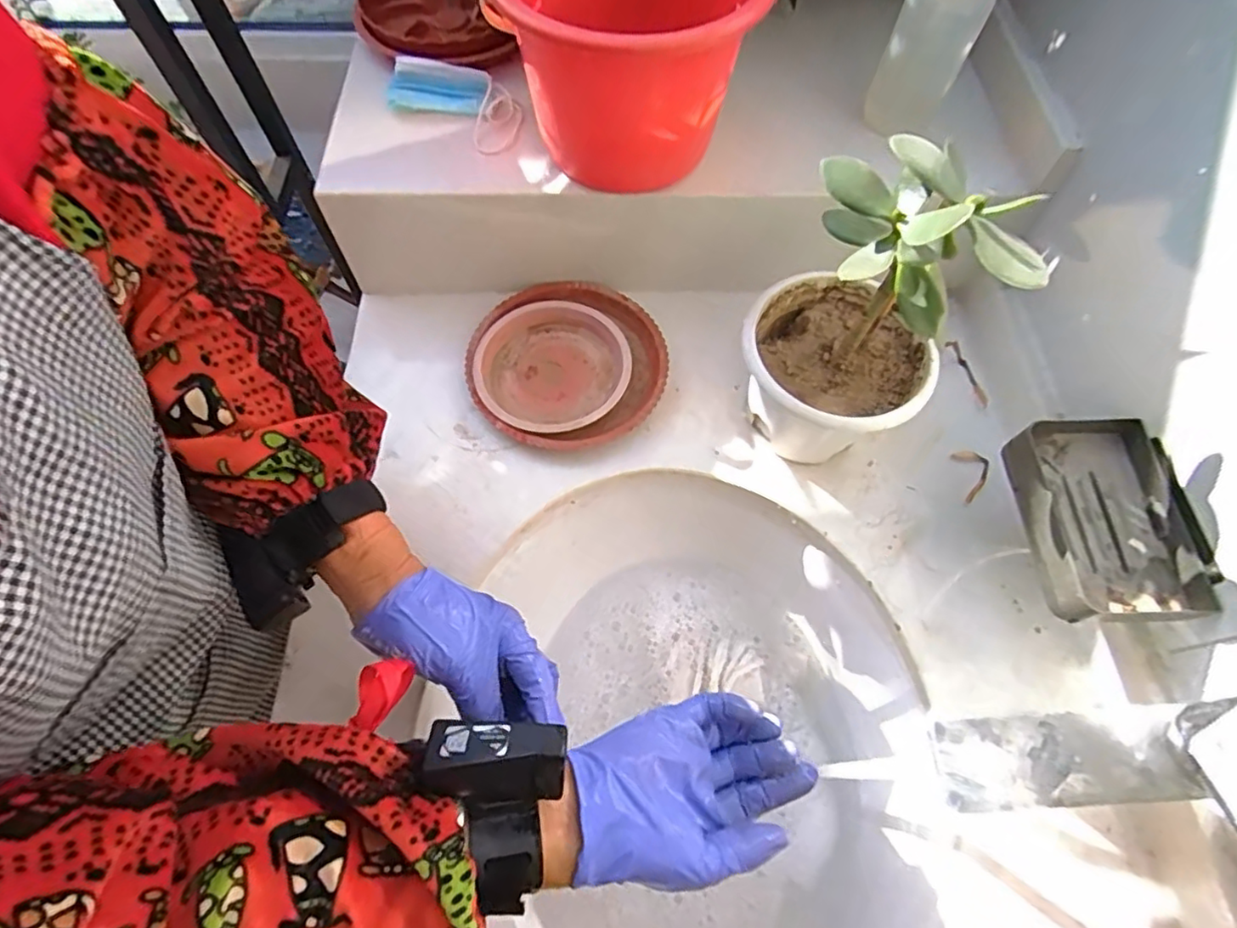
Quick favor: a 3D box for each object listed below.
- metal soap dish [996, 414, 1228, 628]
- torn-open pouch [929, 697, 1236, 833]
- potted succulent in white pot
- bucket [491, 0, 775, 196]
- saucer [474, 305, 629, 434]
[{"bbox_3d":[0.323,0.034,0.412,0.094,0.033,0.133,3,65,0],"label":"metal soap dish"},{"bbox_3d":[0.230,0.148,0.314,0.144,0.027,0.055,4,65,1],"label":"torn-open pouch"},{"bbox_3d":[0.161,-0.093,0.436,0.122,0.242,0.129,0,65,-1],"label":"potted succulent in white pot"},{"bbox_3d":[0.008,-0.309,0.468,0.181,0.130,0.183,0,65,-1],"label":"bucket"},{"bbox_3d":[-0.057,-0.086,0.544,0.132,0.016,0.123,0,65,-1],"label":"saucer"}]

